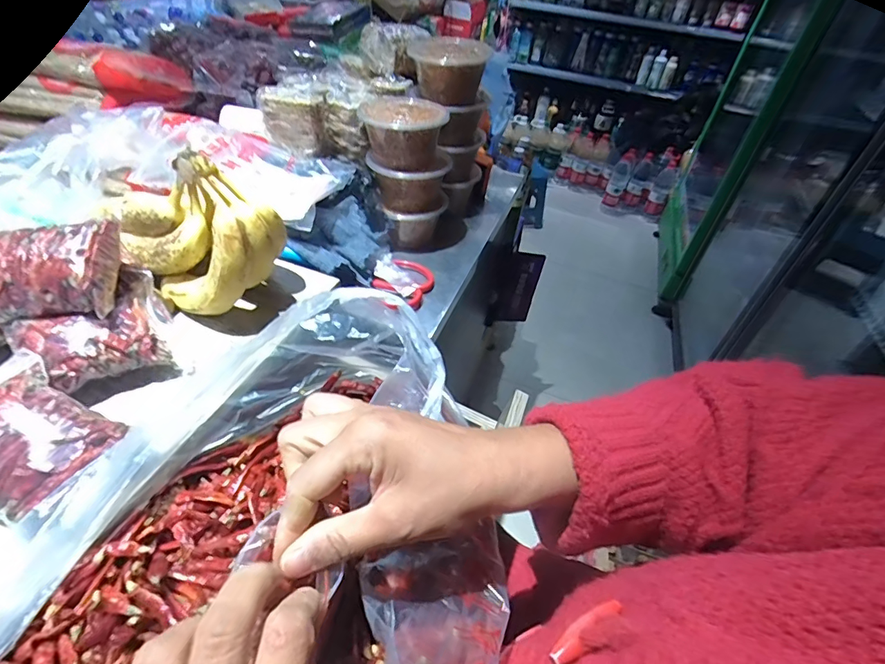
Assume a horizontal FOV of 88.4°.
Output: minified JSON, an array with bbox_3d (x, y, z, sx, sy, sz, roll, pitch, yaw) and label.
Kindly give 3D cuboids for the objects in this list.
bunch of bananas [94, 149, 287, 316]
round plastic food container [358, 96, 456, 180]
[{"bbox_3d":[-0.243,-0.095,0.419,0.170,0.116,0.091,14,44,7],"label":"bunch of bananas"},{"bbox_3d":[-0.046,-0.257,0.595,0.114,0.068,0.114,4,43,-4],"label":"round plastic food container"}]

